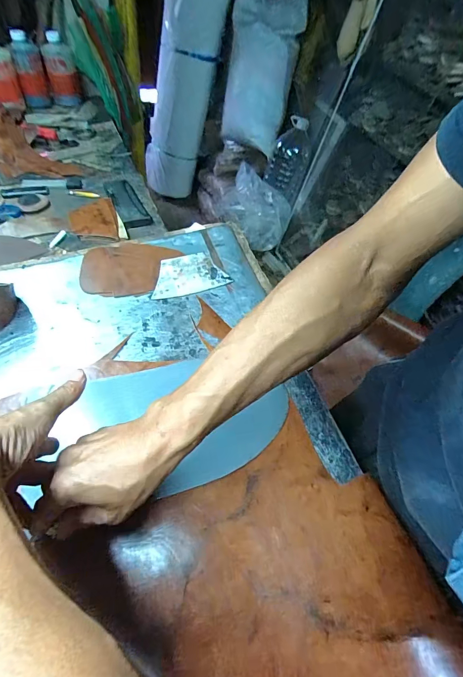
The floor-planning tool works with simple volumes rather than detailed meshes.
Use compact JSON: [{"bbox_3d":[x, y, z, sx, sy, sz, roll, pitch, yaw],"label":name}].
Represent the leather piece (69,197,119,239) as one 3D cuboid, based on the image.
[{"bbox_3d":[-0.253,-0.221,0.645,0.078,0.014,0.118,-10,54,-13],"label":"leather piece"}]

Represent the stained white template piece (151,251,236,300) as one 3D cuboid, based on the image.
[{"bbox_3d":[-0.068,-0.100,0.545,0.116,0.005,0.072,-17,68,-13],"label":"stained white template piece"}]

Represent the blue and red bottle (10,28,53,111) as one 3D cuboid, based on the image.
[{"bbox_3d":[-0.509,-0.675,0.897,0.064,0.151,0.051,-10,54,-18],"label":"blue and red bottle"}]

